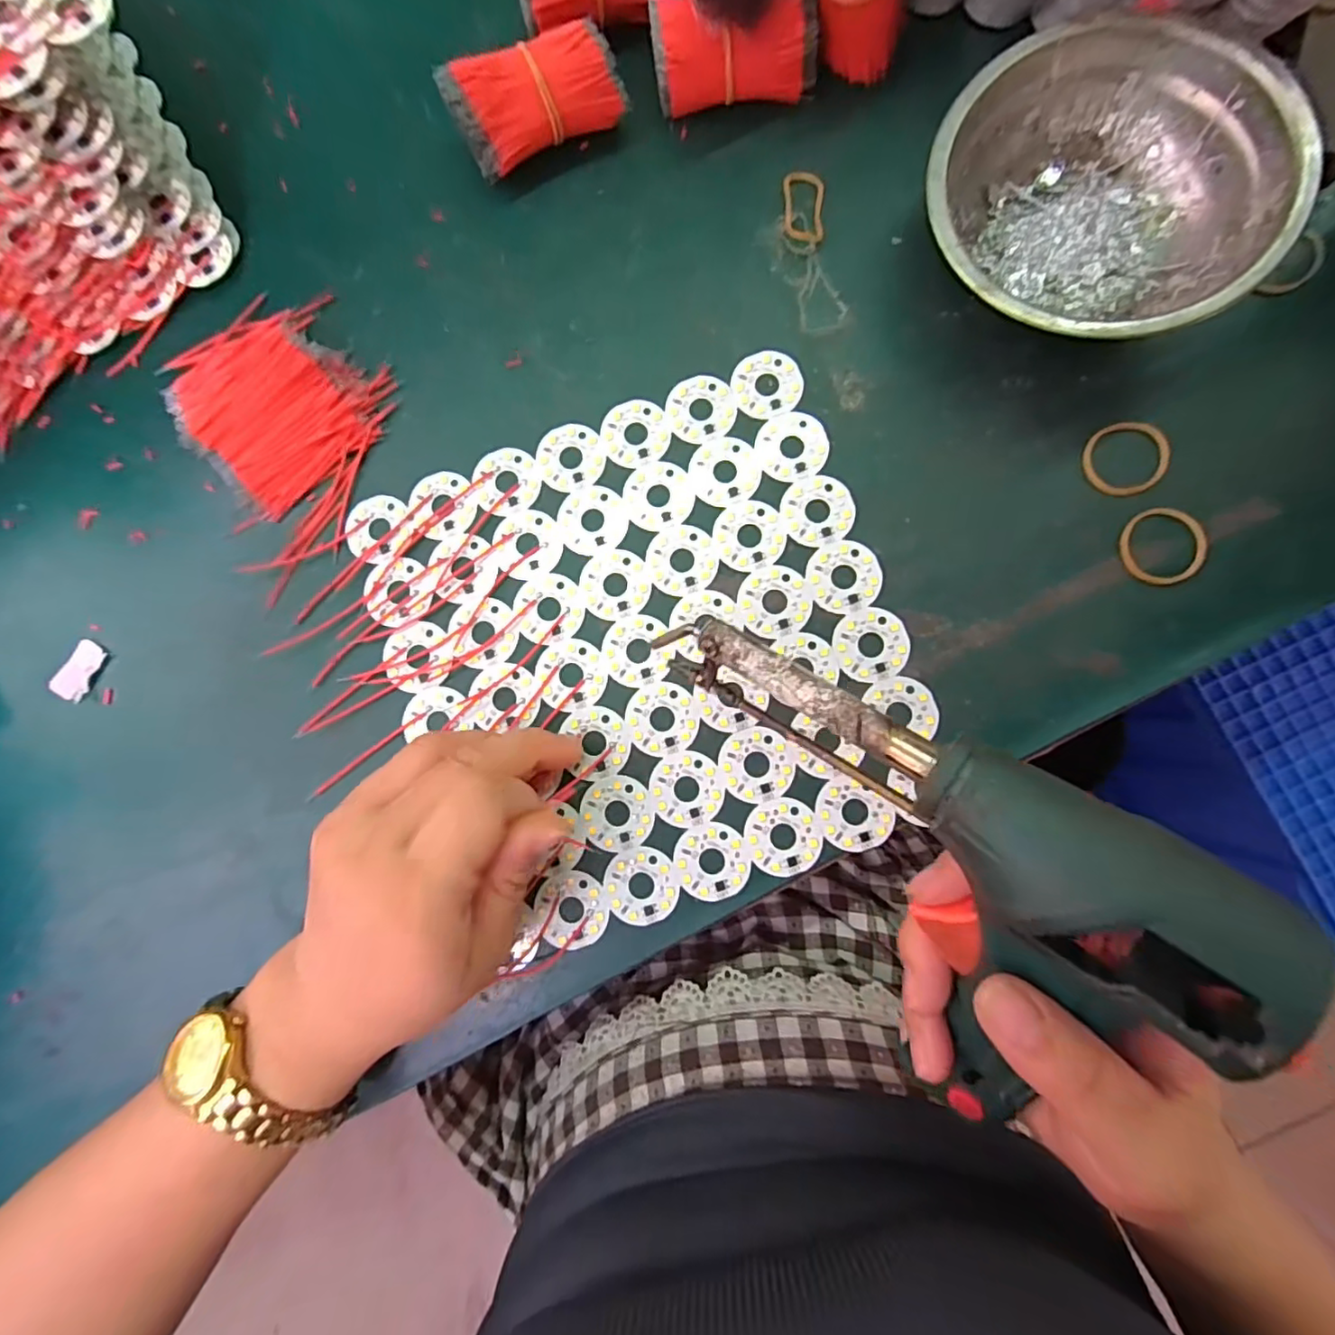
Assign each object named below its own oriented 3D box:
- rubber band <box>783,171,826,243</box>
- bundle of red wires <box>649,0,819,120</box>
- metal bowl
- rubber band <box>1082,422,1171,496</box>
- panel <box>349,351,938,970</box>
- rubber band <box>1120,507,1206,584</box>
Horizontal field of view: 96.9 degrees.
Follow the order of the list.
[{"bbox_3d":[0.061,-0.207,0.267,0.018,0.004,0.030,2,84,4],"label":"rubber band"},{"bbox_3d":[0.030,-0.270,0.261,0.070,0.033,0.024,-4,84,4],"label":"bundle of red wires"},{"bbox_3d":[0.166,-0.182,0.236,0.123,0.045,0.121,0,84,4],"label":"metal bowl"},{"bbox_3d":[0.191,-0.087,0.246,0.031,0.004,0.031,5,85,4],"label":"rubber band"},{"bbox_3d":[-0.010,-0.007,0.253,0.204,0.004,0.208,-20,83,2],"label":"panel"},{"bbox_3d":[0.202,-0.050,0.241,0.033,0.004,0.032,-13,84,2],"label":"rubber band"}]

